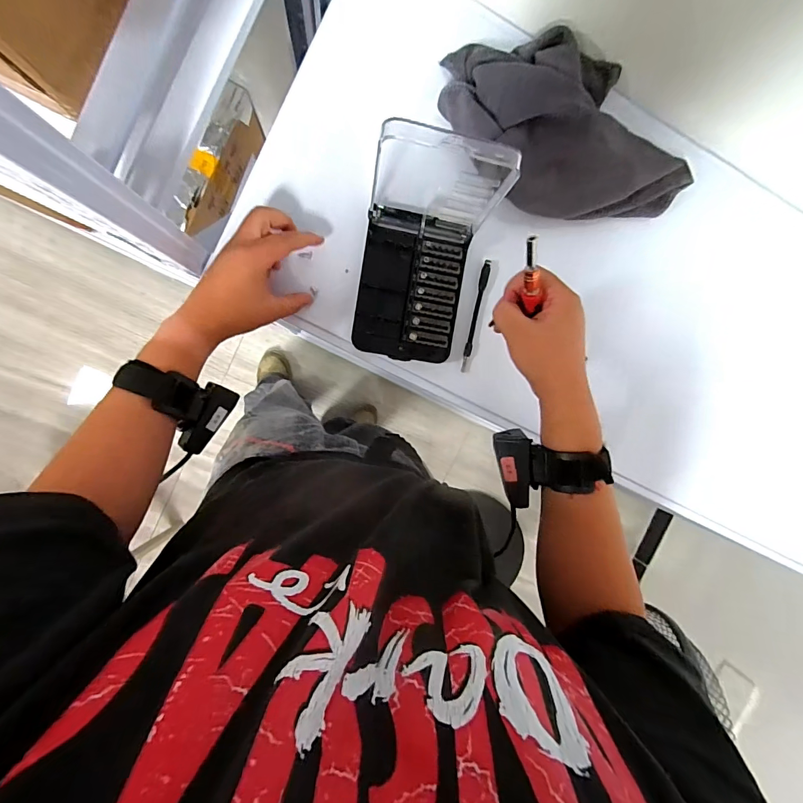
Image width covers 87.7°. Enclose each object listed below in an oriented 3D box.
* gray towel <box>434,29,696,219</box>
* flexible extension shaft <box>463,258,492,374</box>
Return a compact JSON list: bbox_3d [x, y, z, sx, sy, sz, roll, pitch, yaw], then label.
[{"bbox_3d":[0.182,-0.286,0.440,0.285,0.055,0.173,9,94,-8],"label":"gray towel"},{"bbox_3d":[0.085,-0.096,0.474,0.010,0.008,0.125,11,93,-8],"label":"flexible extension shaft"}]

